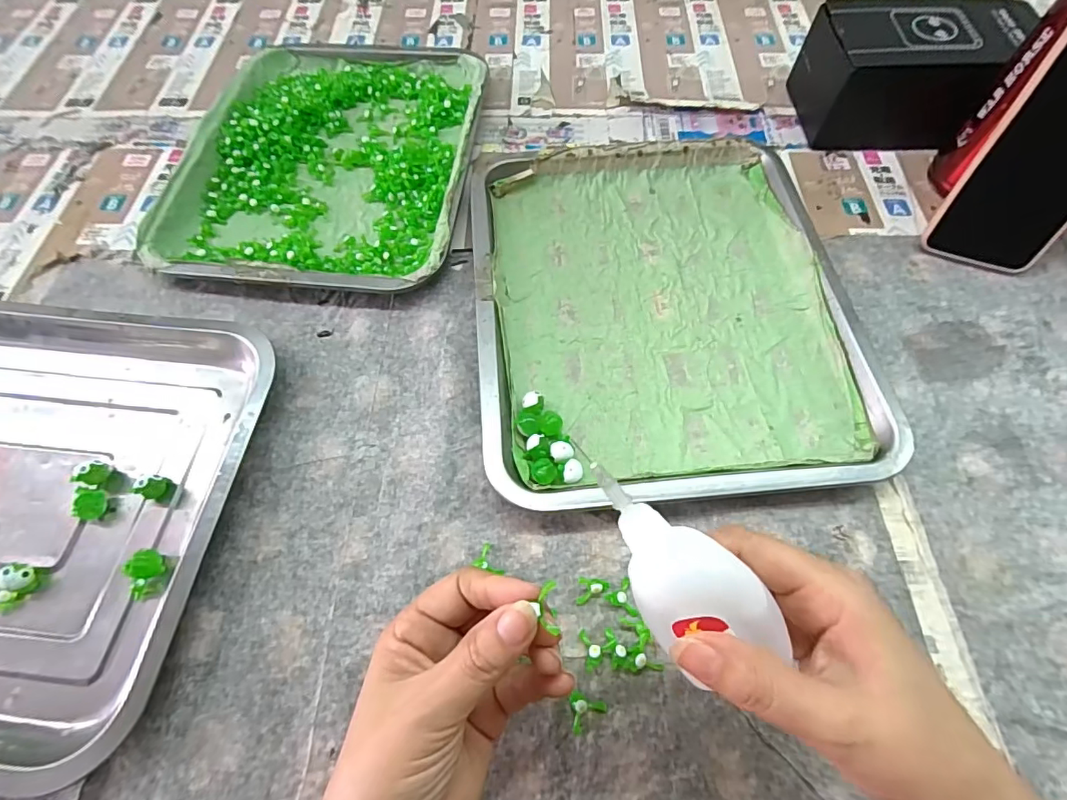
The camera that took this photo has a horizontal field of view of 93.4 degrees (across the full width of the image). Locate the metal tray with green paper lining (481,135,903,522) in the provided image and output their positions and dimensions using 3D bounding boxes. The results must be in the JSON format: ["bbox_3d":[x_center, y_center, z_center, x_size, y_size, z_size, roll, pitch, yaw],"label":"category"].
[{"bbox_3d":[0.087,-0.076,0.368,0.252,0.021,0.302,-5,63,-2],"label":"metal tray with green paper lining"}]

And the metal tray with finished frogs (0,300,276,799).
[{"bbox_3d":[-0.362,0.057,0.304,0.358,0.029,0.266,6,64,3],"label":"metal tray with finished frogs"}]

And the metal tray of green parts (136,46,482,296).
[{"bbox_3d":[-0.174,-0.218,0.445,0.236,0.023,0.302,4,64,3],"label":"metal tray of green parts"}]

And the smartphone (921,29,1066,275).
[{"bbox_3d":[0.349,-0.167,0.336,0.075,0.158,0.015,21,44,11],"label":"smartphone"}]

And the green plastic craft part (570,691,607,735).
[{"bbox_3d":[0.026,0.158,0.257,0.020,0.006,0.016,-34,68,-16],"label":"green plastic craft part"}]

